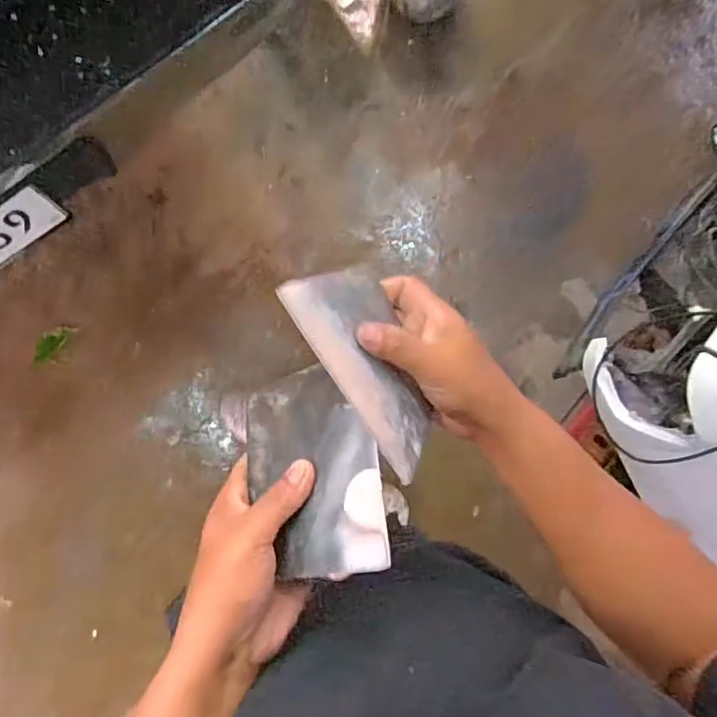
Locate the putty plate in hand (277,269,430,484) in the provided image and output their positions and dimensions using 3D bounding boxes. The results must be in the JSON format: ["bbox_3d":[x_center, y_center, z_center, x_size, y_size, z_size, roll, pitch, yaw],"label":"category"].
[{"bbox_3d":[0.013,-0.001,0.368,0.139,0.006,0.094,58,41,-8],"label":"putty plate in hand"}]

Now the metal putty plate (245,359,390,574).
[{"bbox_3d":[-0.031,0.070,0.350,0.093,0.008,0.136,-21,59,20],"label":"metal putty plate"}]

